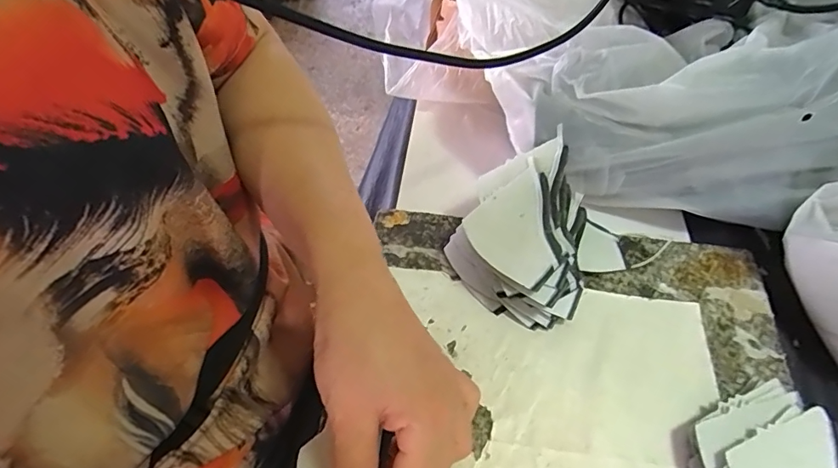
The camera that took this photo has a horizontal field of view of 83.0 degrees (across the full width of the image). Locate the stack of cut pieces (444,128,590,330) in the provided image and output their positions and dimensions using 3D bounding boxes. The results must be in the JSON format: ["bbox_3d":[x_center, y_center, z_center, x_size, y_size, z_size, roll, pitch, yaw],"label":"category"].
[{"bbox_3d":[0.084,-0.005,0.354,0.100,0.052,0.124,26,60,20],"label":"stack of cut pieces"}]

